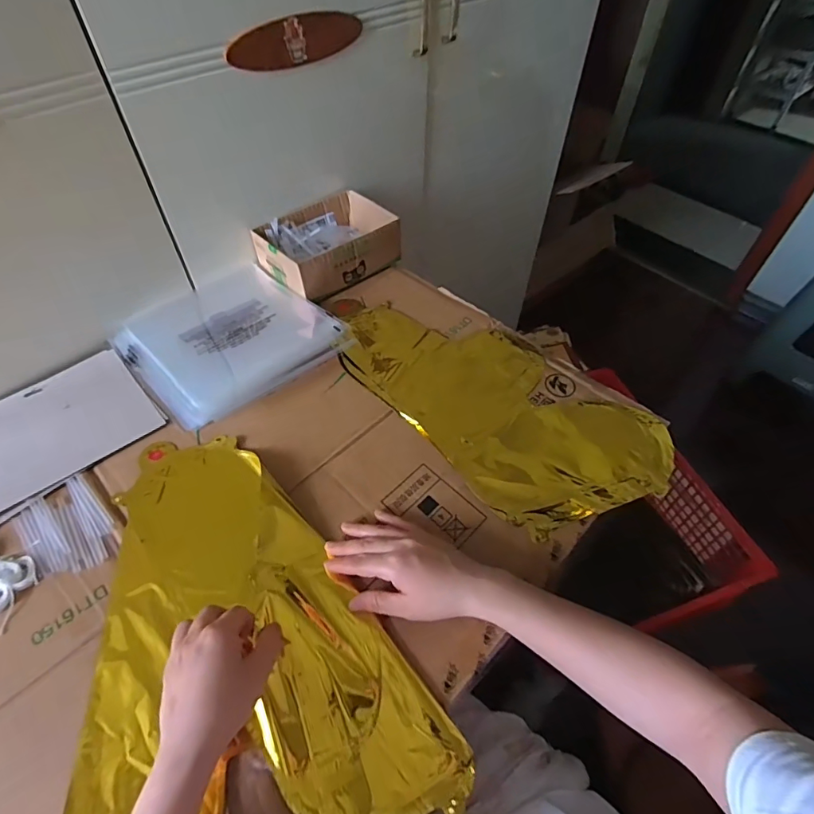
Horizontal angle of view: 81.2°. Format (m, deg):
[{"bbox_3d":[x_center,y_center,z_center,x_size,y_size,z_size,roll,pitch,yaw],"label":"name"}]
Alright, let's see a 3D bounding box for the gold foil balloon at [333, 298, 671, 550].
[{"bbox_3d":[0.100,-0.016,0.579,0.209,0.019,0.400,-36,61,-25],"label":"gold foil balloon"}]

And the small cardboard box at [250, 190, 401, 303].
[{"bbox_3d":[-0.120,-0.250,0.723,0.192,0.059,0.140,-33,60,-24],"label":"small cardboard box"}]

